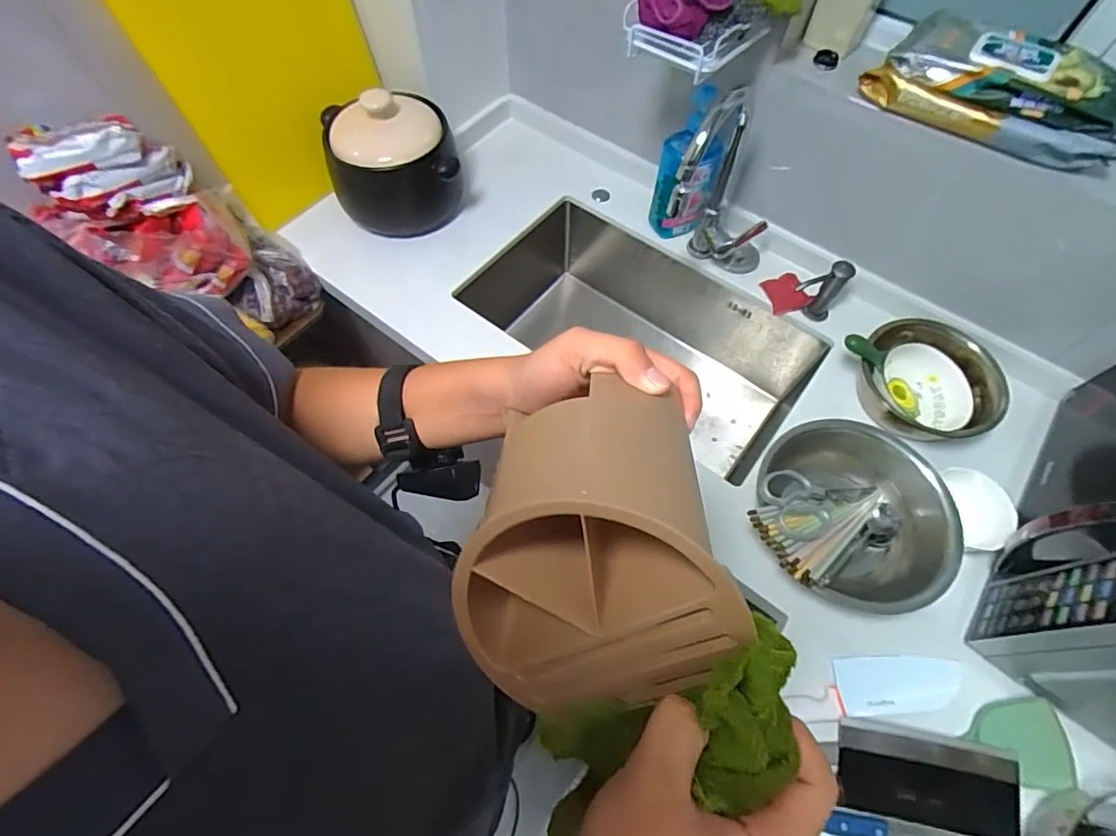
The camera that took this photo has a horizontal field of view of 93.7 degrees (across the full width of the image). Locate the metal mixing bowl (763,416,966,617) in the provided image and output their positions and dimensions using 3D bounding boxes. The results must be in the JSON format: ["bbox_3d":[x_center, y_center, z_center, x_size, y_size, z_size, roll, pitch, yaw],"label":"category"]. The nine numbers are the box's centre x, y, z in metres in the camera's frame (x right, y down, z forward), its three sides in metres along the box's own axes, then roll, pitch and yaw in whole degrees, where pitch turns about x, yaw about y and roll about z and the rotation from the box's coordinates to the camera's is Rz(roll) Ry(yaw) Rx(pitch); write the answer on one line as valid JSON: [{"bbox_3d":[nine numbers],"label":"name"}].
[{"bbox_3d":[0.400,0.129,0.724,0.243,0.107,0.253,0,62,0],"label":"metal mixing bowl"}]

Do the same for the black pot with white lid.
[{"bbox_3d":[-0.297,-0.463,0.952,0.223,0.195,0.182,-13,63,-7],"label":"black pot with white lid"}]

